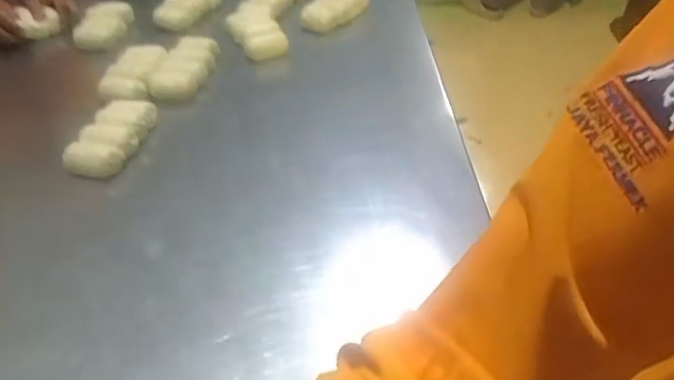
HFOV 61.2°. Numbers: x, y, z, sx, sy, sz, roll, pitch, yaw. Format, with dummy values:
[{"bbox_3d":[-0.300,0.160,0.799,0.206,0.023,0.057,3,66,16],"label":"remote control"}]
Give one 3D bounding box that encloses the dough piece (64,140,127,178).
[{"bbox_3d":[-0.350,-0.042,0.813,0.083,0.030,0.040,5,42,10],"label":"dough piece"}]

